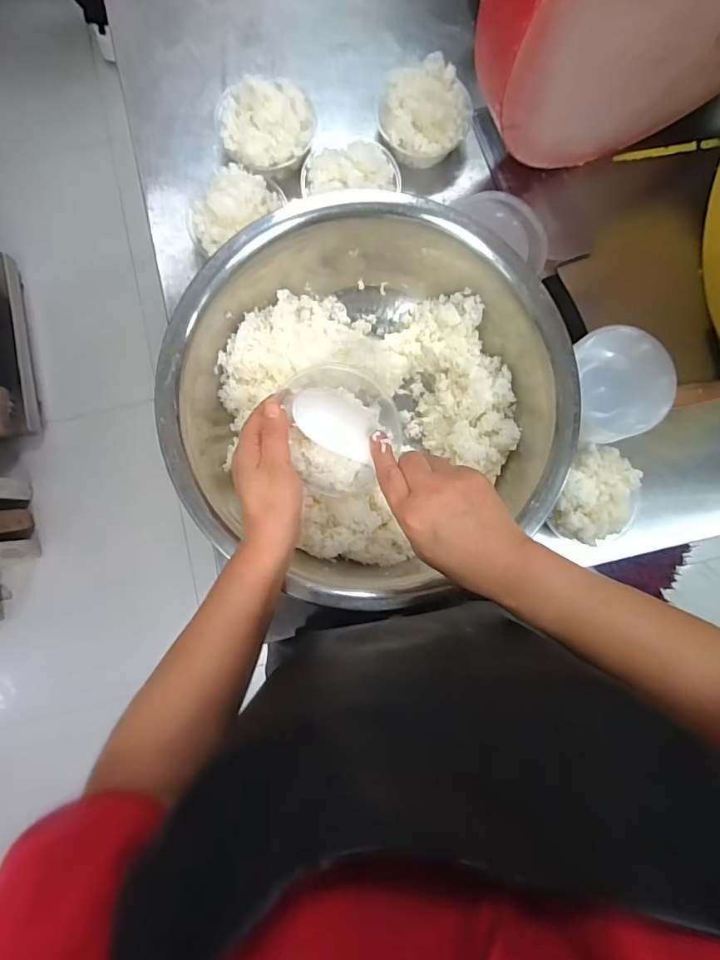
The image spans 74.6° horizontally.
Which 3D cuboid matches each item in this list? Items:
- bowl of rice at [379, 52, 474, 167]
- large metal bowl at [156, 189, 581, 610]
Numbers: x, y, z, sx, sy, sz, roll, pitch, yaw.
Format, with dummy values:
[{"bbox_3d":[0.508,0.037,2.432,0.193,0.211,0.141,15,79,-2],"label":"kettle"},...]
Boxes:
[{"bbox_3d":[0.077,-0.433,0.566,0.097,0.051,0.097,0,86,-3],"label":"bowl of rice"},{"bbox_3d":[0.013,-0.080,0.502,0.379,0.122,0.374,0,86,-3],"label":"large metal bowl"}]

